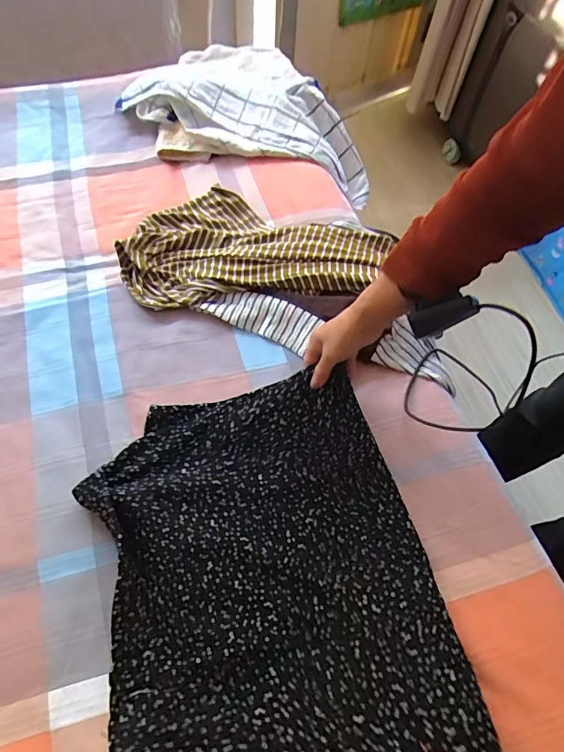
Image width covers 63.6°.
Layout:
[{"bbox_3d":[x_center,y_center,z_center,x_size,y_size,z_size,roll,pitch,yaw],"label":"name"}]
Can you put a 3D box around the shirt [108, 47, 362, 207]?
[{"bbox_3d":[-0.067,-0.580,0.997,0.517,0.149,0.378,4,60,-2],"label":"shirt"}]

